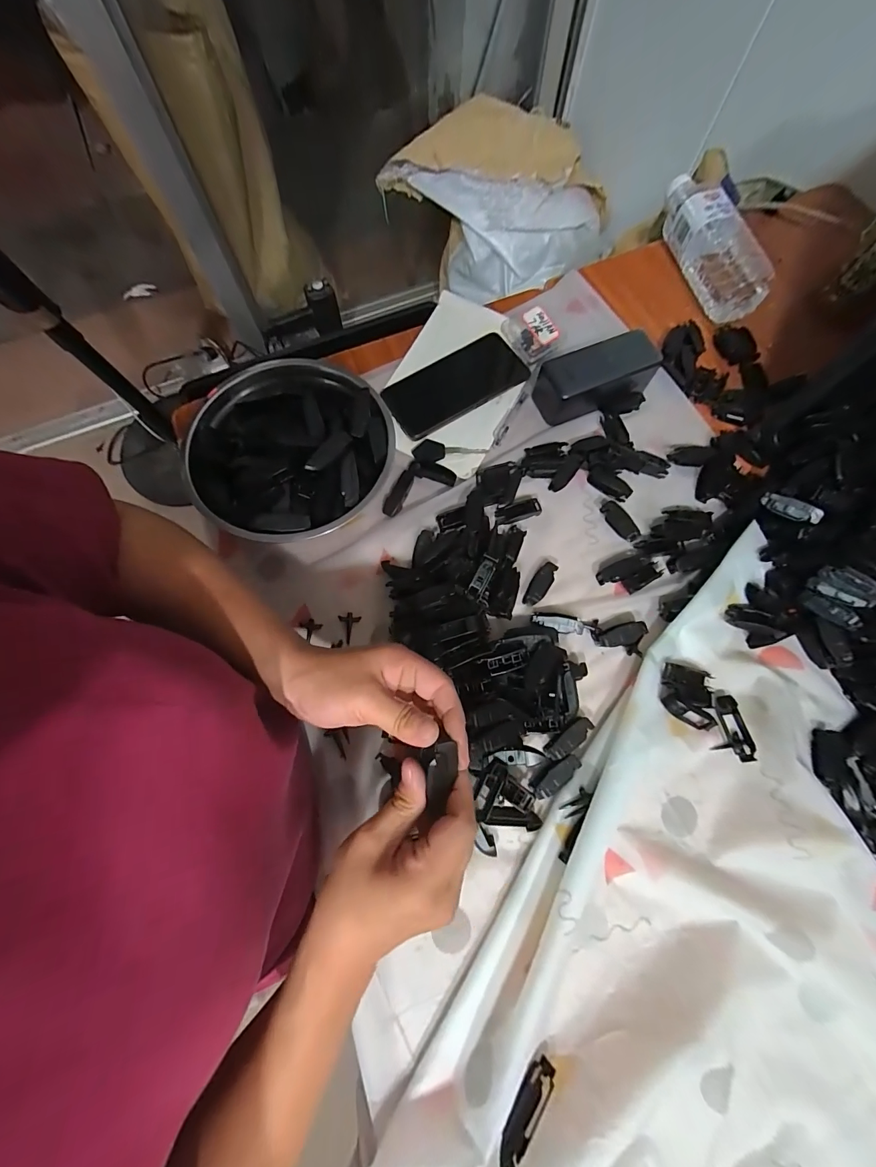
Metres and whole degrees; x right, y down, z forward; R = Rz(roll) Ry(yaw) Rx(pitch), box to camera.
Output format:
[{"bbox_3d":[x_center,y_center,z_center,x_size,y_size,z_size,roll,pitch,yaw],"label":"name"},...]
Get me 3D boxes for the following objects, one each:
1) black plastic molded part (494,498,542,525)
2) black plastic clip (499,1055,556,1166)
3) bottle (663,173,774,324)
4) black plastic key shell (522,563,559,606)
[{"bbox_3d":[0.088,-0.077,0.426,0.050,0.014,0.017,-17,74,-4],"label":"black plastic molded part"},{"bbox_3d":[0.061,0.370,0.275,0.023,0.010,0.061,45,52,13],"label":"black plastic clip"},{"bbox_3d":[0.332,-0.421,0.486,0.052,0.059,0.199,-22,74,-5],"label":"bottle"},{"bbox_3d":[0.105,0.000,0.403,0.019,0.010,0.049,33,91,10],"label":"black plastic key shell"}]

